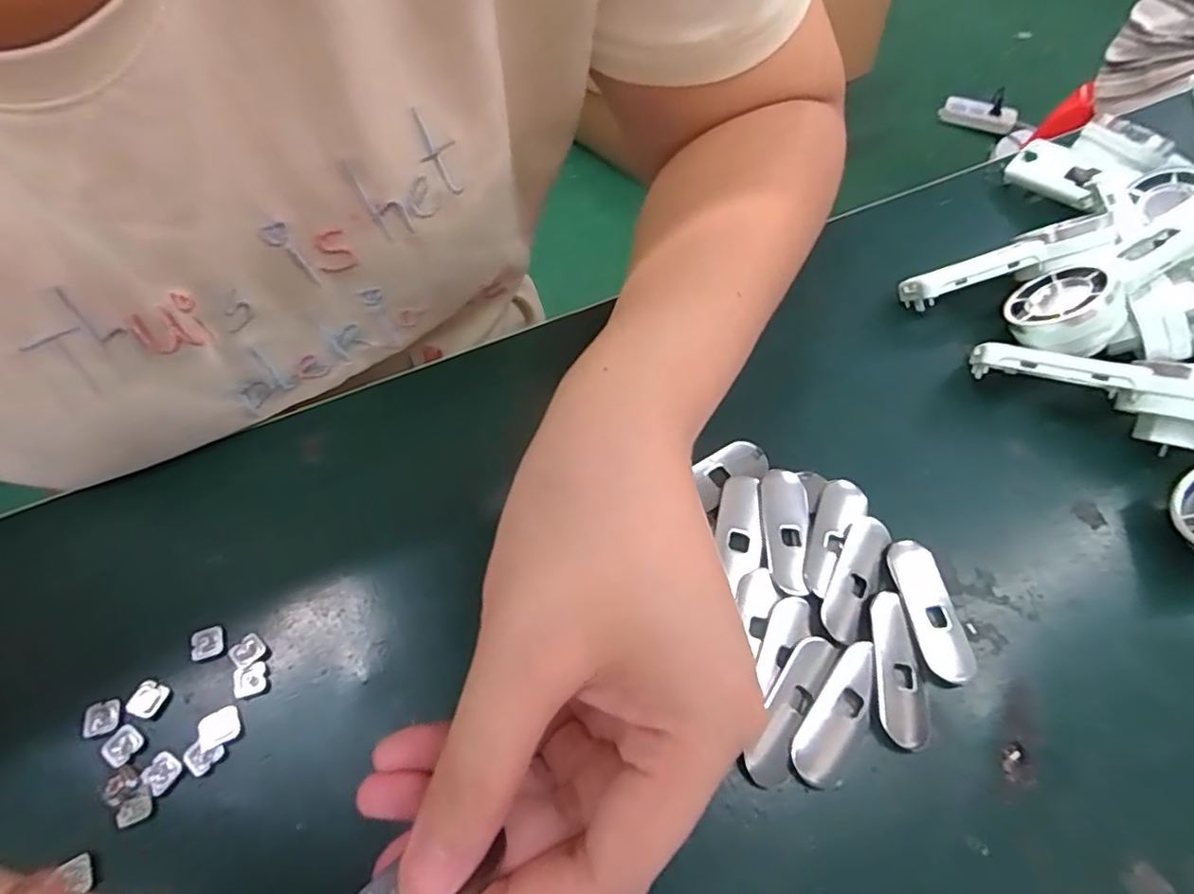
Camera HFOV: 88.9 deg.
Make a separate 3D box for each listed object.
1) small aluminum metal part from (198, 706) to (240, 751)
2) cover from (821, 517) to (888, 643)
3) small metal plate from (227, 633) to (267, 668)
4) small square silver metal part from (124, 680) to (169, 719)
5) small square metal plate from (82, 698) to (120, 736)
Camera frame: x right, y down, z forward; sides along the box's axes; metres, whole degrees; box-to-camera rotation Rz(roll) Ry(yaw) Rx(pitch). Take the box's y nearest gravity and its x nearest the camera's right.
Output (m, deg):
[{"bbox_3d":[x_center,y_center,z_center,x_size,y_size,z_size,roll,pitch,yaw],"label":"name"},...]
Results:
[{"bbox_3d":[-0.123,0.092,0.198,0.012,0.004,0.011,-25,64,-15],"label":"small aluminum metal part"},{"bbox_3d":[0.095,0.047,0.224,0.015,0.004,0.049,26,70,12],"label":"cover"},{"bbox_3d":[-0.121,0.071,0.209,0.011,0.004,0.010,-30,66,-17],"label":"small metal plate"},{"bbox_3d":[-0.149,0.084,0.202,0.010,0.004,0.011,24,63,11],"label":"small square silver metal part"},{"bbox_3d":[-0.161,0.088,0.198,0.009,0.004,0.011,-15,62,-10],"label":"small square metal plate"}]

